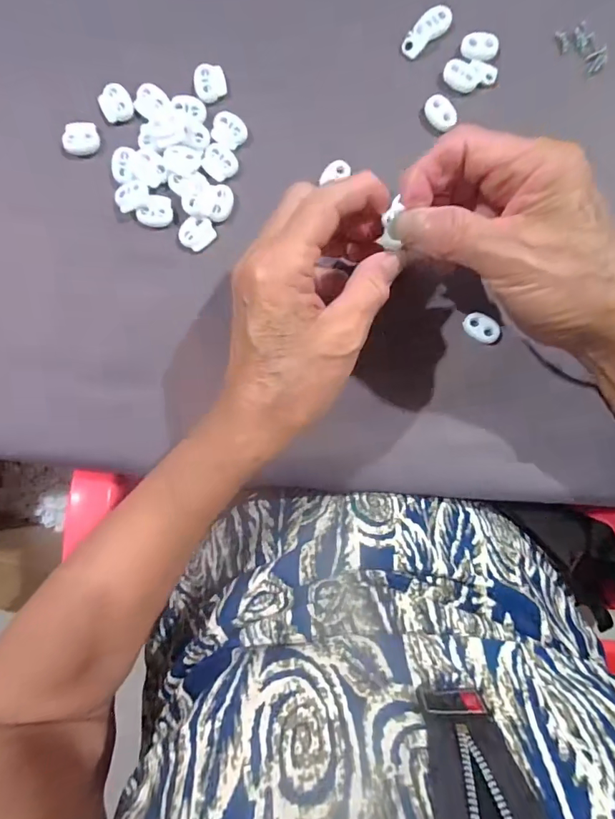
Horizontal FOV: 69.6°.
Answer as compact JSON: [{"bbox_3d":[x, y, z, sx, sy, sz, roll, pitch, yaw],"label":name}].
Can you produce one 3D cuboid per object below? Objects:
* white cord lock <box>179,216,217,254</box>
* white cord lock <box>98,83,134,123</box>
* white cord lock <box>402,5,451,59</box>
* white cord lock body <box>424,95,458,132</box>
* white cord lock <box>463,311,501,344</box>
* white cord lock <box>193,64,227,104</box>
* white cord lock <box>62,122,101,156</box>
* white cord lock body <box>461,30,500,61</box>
[{"bbox_3d":[-0.069,-0.110,0.277,0.021,0.005,0.018,-37,89,-1],"label":"white cord lock"},{"bbox_3d":[-0.120,-0.192,0.276,0.019,0.005,0.020,-29,89,-1],"label":"white cord lock"},{"bbox_3d":[0.074,-0.236,0.276,0.034,0.008,0.014,-44,89,-1],"label":"white cord lock"},{"bbox_3d":[0.083,-0.185,0.276,0.015,0.005,0.022,-42,89,-1],"label":"white cord lock body"},{"bbox_3d":[0.108,-0.050,0.275,0.015,0.009,0.022,-45,89,-1],"label":"white cord lock"},{"bbox_3d":[-0.061,-0.204,0.277,0.019,0.007,0.020,0,89,0],"label":"white cord lock"},{"bbox_3d":[-0.141,-0.171,0.277,0.021,0.006,0.018,-6,89,0],"label":"white cord lock"},{"bbox_3d":[0.107,-0.225,0.273,0.021,0.005,0.015,9,89,0],"label":"white cord lock body"}]

